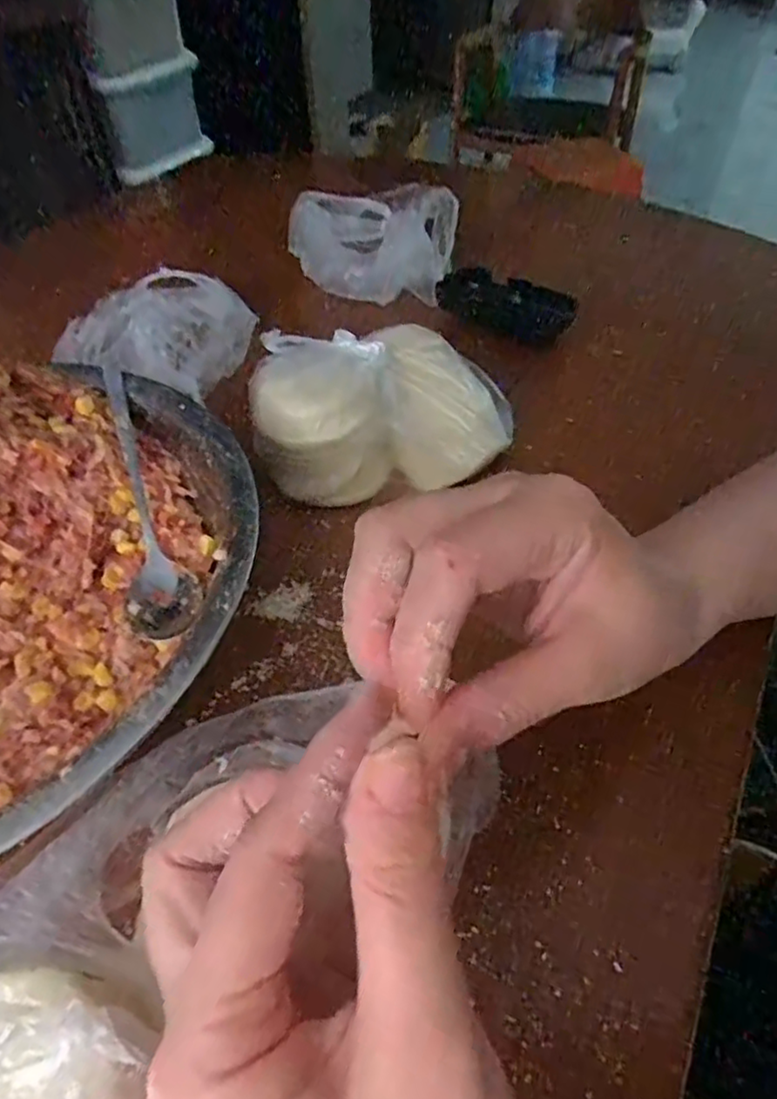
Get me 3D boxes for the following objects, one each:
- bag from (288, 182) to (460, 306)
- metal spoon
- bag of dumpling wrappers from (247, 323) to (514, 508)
[{"bbox_3d":[-0.018,-0.265,0.554,0.142,0.060,0.106,11,49,12],"label":"bag"},{"bbox_3d":[-0.123,-0.030,0.321,0.032,0.013,0.160,-16,65,-12],"label":"metal spoon"},{"bbox_3d":[-0.001,-0.088,0.390,0.152,0.054,0.112,-2,48,1],"label":"bag of dumpling wrappers"}]

